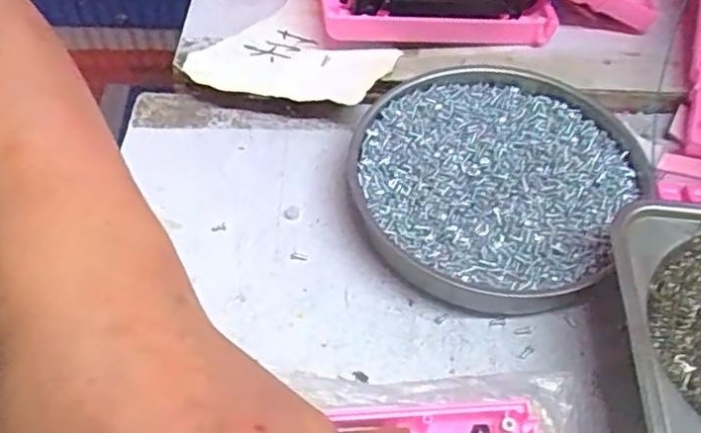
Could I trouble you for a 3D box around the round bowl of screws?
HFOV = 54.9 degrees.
[{"bbox_3d":[0.067,-0.018,0.323,0.125,0.023,0.130,0,53,0],"label":"round bowl of screws"}]

